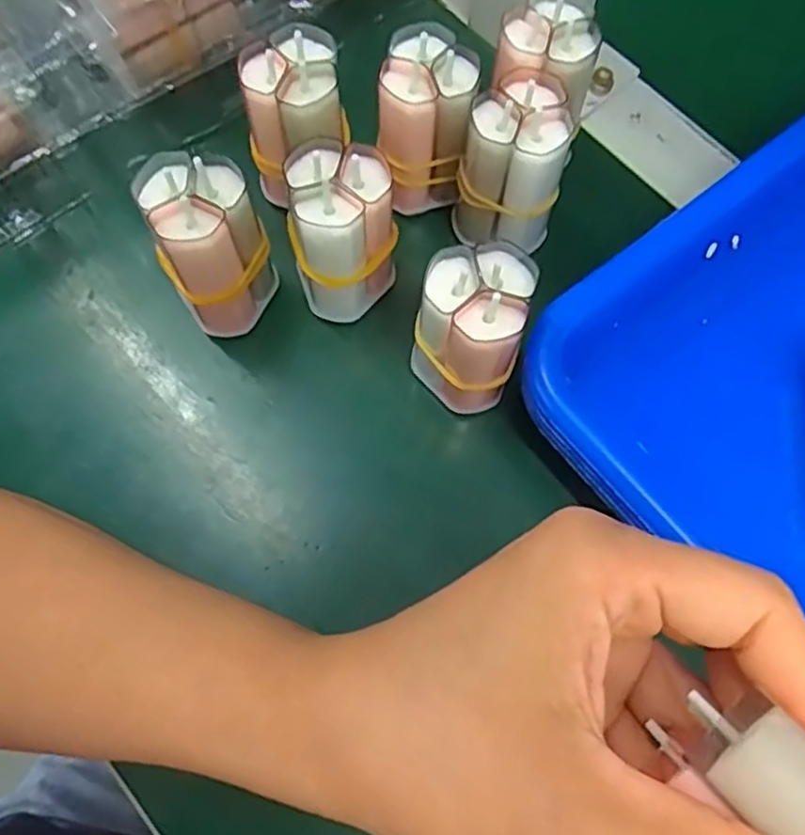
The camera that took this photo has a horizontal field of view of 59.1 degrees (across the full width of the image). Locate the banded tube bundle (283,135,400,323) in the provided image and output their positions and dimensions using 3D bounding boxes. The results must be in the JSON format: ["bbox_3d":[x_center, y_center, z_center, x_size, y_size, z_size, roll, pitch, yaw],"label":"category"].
[{"bbox_3d":[-0.019,-0.061,0.244,0.033,0.068,0.029,-1,71,-2],"label":"banded tube bundle"}]

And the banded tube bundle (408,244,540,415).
[{"bbox_3d":[0.022,-0.028,0.237,0.034,0.060,0.033,13,71,3],"label":"banded tube bundle"}]

